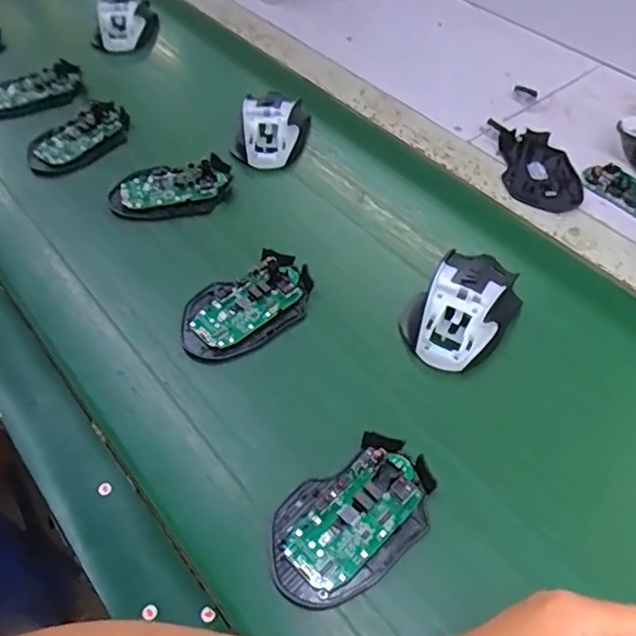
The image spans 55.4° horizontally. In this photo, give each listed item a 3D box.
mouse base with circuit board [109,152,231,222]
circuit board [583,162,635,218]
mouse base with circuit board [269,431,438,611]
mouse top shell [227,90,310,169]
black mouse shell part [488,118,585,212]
[{"bbox_3d":[-0.139,-0.122,0.574,0.113,0.021,0.063,-15,52,-11],"label":"mouse base with circuit board"},{"bbox_3d":[0.299,-0.118,0.578,0.044,0.007,0.094,-34,58,-24],"label":"circuit board"},{"bbox_3d":[0.021,0.125,0.379,0.114,0.019,0.070,-30,57,-22],"label":"mouse base with circuit board"},{"bbox_3d":[-0.047,-0.198,0.625,0.071,0.038,0.100,5,52,4],"label":"mouse top shell"},{"bbox_3d":[0.219,-0.154,0.605,0.073,0.013,0.120,-1,51,0],"label":"black mouse shell part"}]

